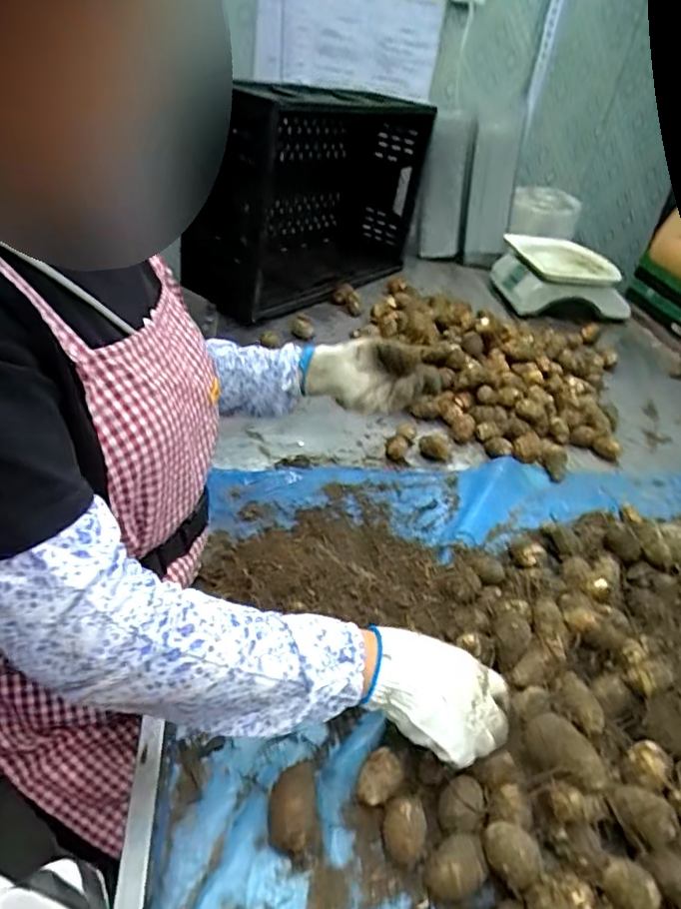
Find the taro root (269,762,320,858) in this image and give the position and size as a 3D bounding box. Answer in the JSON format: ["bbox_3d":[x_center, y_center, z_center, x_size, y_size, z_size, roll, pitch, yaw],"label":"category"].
[{"bbox_3d":[-0.039,0.288,0.477,0.041,0.035,0.073,0,37,-9],"label":"taro root"}]

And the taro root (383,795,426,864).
[{"bbox_3d":[0.052,0.304,0.466,0.033,0.029,0.042,2,37,-7],"label":"taro root"}]

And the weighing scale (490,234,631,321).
[{"bbox_3d":[0.569,-0.455,1.484,0.305,0.125,0.245,6,38,-2],"label":"weighing scale"}]

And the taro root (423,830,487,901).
[{"bbox_3d":[0.090,0.322,0.448,0.049,0.036,0.035,-11,41,-23],"label":"taro root"}]

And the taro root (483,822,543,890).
[{"bbox_3d":[0.131,0.308,0.444,0.036,0.028,0.043,-25,48,-35],"label":"taro root"}]

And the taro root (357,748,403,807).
[{"bbox_3d":[0.034,0.283,0.497,0.031,0.028,0.046,20,39,17],"label":"taro root"}]

